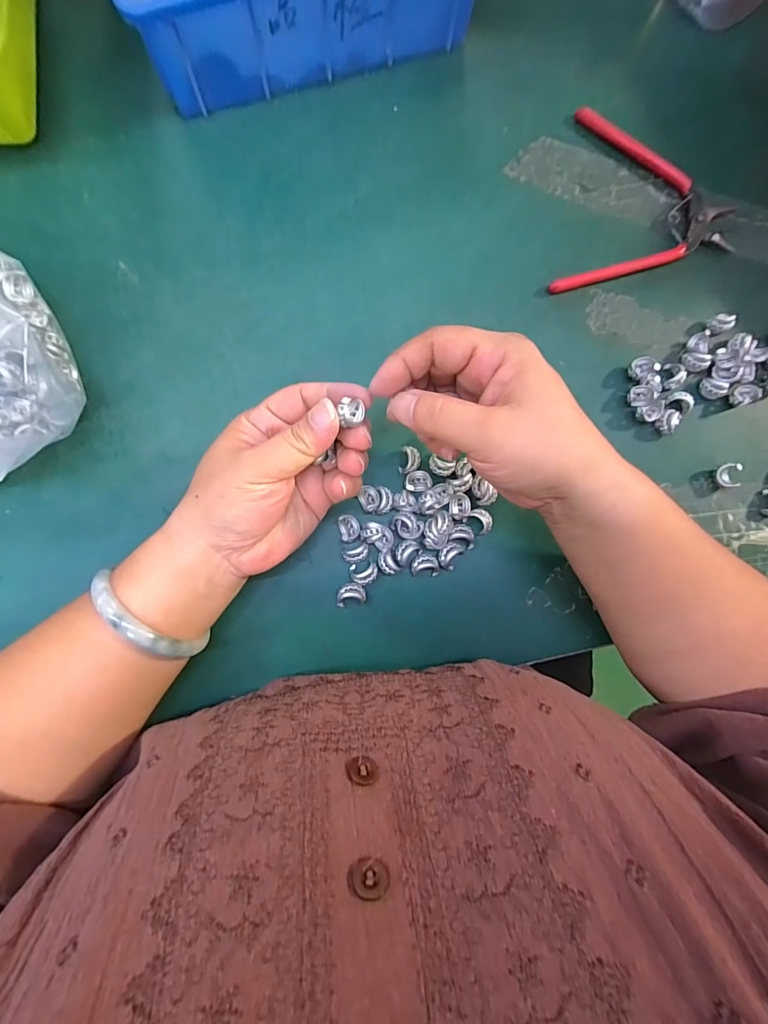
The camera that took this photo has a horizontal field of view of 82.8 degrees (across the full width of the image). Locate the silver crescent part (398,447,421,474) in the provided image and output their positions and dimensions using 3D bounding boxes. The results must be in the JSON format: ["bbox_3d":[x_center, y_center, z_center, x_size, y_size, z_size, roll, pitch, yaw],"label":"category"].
[{"bbox_3d":[0.018,-0.034,0.292,0.014,0.010,0.017,9,85,-3],"label":"silver crescent part"}]

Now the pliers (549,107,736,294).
[{"bbox_3d":[0.194,-0.216,0.321,0.125,0.012,0.140,12,85,-3],"label":"pliers"}]

